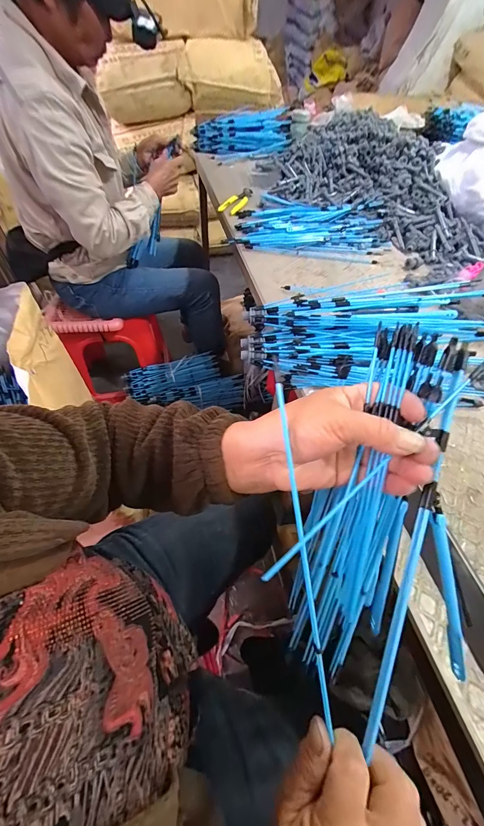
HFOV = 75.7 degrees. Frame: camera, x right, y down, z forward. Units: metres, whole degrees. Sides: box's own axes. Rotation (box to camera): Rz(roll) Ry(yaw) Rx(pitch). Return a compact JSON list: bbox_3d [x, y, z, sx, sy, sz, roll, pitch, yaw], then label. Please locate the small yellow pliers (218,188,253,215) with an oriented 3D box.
[{"bbox_3d":[-0.017,-0.597,0.871,0.070,0.025,0.140,14,53,7],"label":"small yellow pliers"}]

